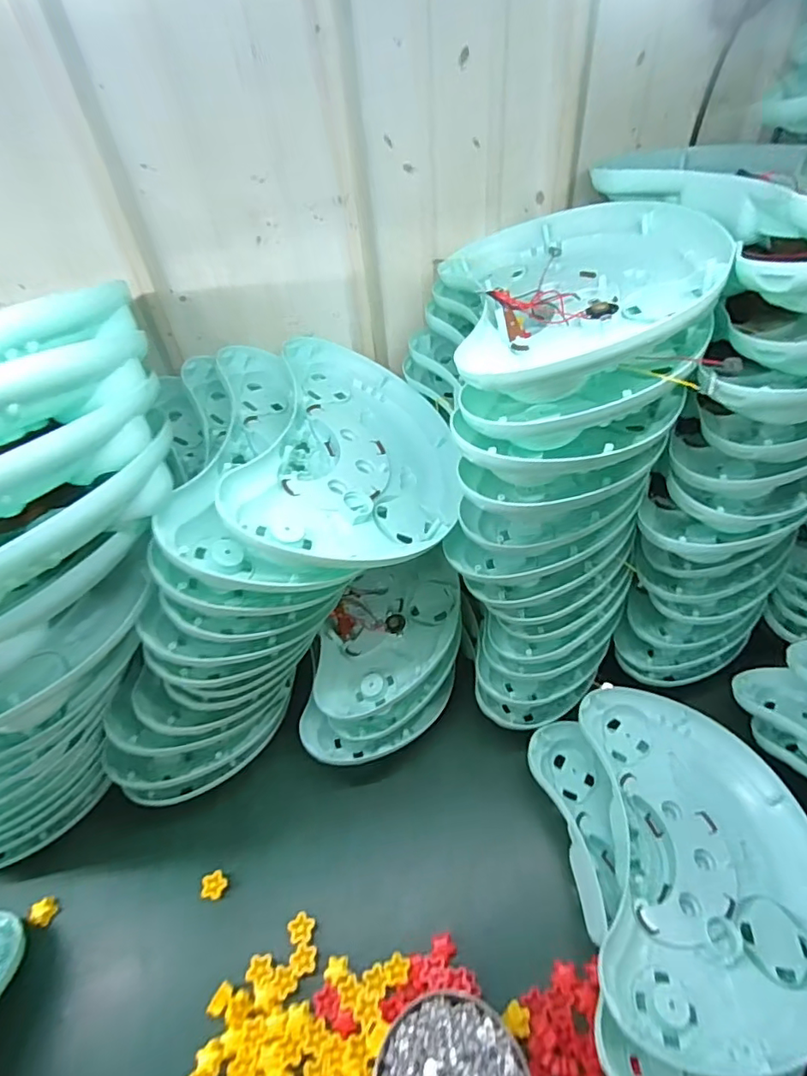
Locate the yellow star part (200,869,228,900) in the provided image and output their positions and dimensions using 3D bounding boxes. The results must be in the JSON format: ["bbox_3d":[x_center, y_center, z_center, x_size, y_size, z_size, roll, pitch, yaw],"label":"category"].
[{"bbox_3d":[-0.213,0.392,0.607,0.024,0.021,0.027,22,51,24],"label":"yellow star part"}]

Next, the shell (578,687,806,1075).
[{"bbox_3d":[0.299,0.311,0.540,0.221,0.054,0.328,5,46,10],"label":"shell"}]

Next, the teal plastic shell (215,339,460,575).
[{"bbox_3d":[-0.028,-0.090,0.578,0.258,0.076,0.344,19,44,-13],"label":"teal plastic shell"}]

